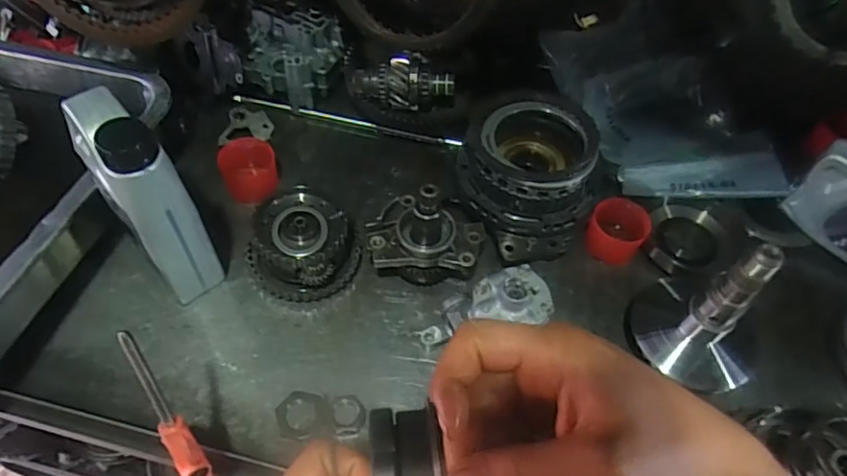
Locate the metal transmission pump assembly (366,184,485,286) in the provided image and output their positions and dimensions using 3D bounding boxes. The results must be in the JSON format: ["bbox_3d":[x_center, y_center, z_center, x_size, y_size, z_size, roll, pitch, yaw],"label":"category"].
[{"bbox_3d":[0.002,-0.011,0.611,0.127,0.121,0.093,0,57,-4],"label":"metal transmission pump assembly"}]

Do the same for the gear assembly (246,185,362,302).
[{"bbox_3d":[-0.132,0.008,0.614,0.113,0.077,0.105,24,58,11],"label":"gear assembly"}]

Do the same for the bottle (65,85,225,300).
[{"bbox_3d":[-0.265,-0.032,0.542,0.055,0.231,0.110,-38,66,-24],"label":"bottle"}]

